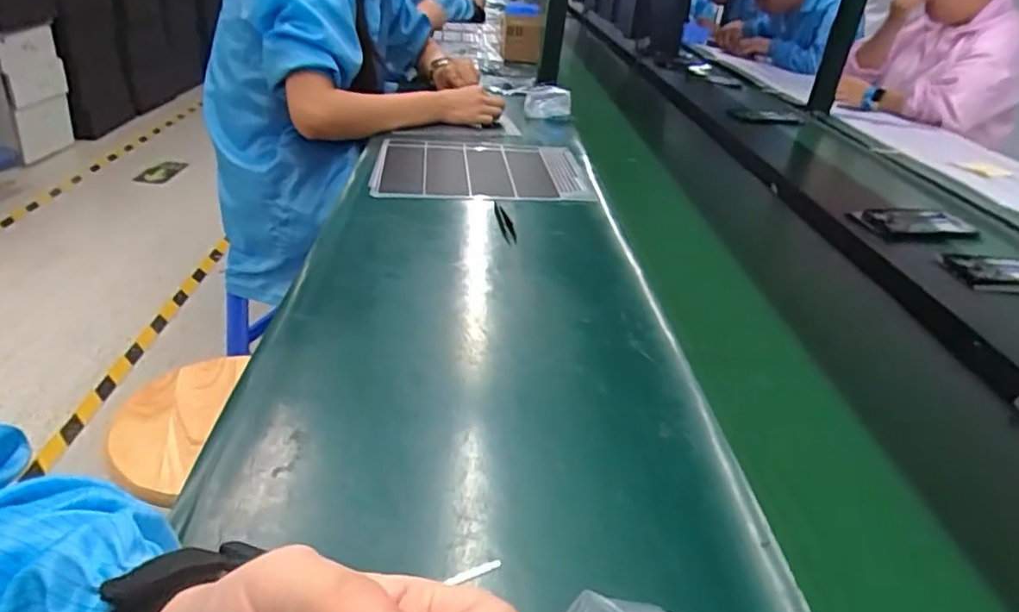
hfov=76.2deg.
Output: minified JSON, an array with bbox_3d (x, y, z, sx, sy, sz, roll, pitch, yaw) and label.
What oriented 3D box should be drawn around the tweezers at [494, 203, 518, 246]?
[{"bbox_3d":[-0.006,-0.103,0.802,0.018,0.008,0.110,1,30,-10],"label":"tweezers"}]

